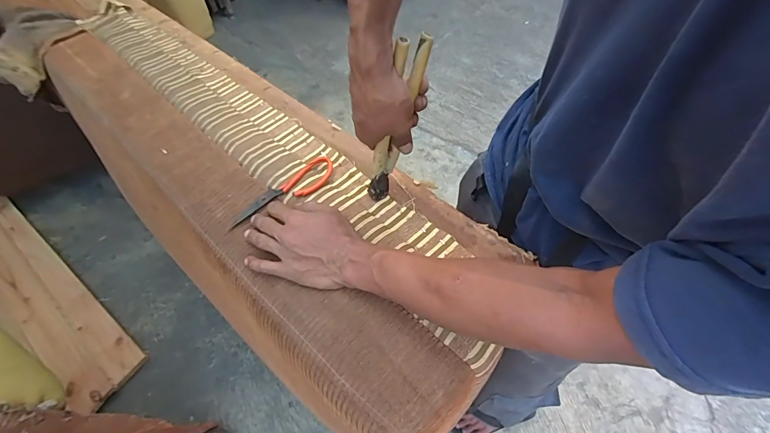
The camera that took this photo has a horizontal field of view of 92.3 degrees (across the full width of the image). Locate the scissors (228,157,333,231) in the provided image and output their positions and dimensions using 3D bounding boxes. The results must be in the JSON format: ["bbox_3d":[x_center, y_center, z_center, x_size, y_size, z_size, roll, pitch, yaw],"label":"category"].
[{"bbox_3d":[-0.145,-0.034,0.532,0.170,0.014,0.054,-36,62,-19],"label":"scissors"}]

